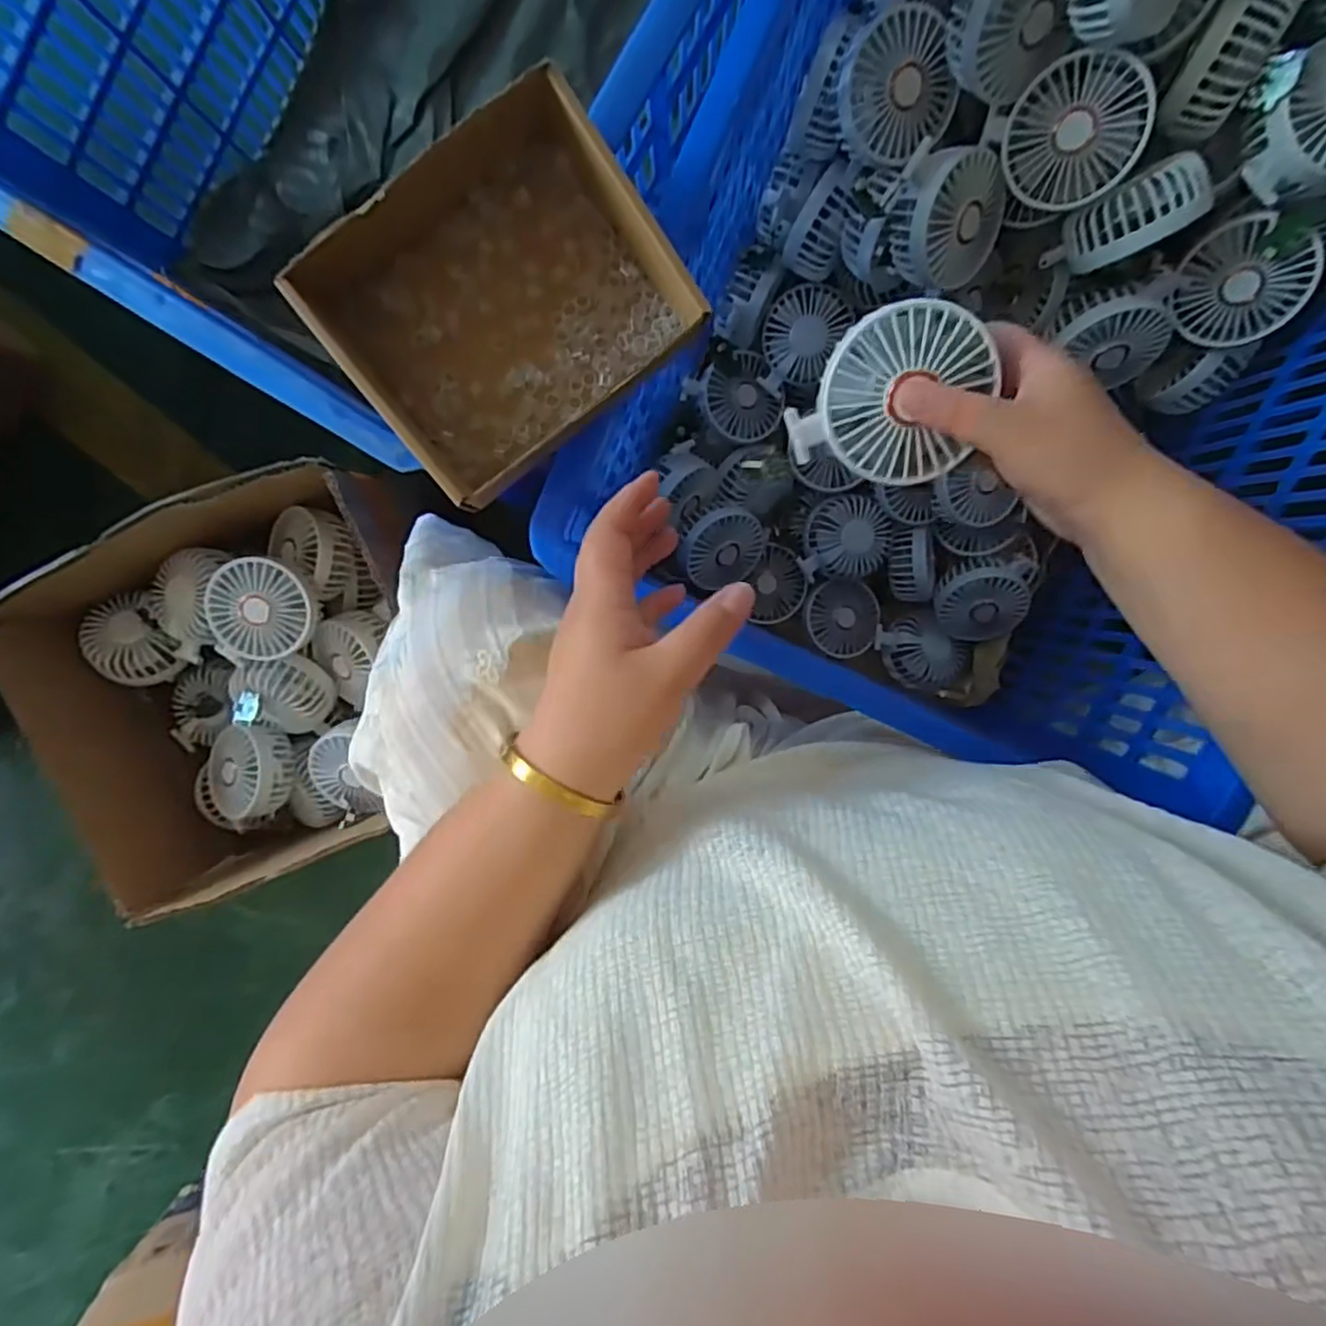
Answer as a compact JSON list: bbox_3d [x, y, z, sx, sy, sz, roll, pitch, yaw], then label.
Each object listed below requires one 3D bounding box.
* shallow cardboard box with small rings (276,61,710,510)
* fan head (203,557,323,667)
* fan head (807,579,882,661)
[{"bbox_3d":[-0.084,-0.186,0.360,0.167,0.059,0.141,-36,96,5],"label":"shallow cardboard box with small rings"},{"bbox_3d":[-0.353,-0.046,0.619,0.092,0.047,0.092,3,98,0],"label":"fan head"},{"bbox_3d":[0.195,-0.049,0.778,0.084,0.038,0.084,25,82,-7],"label":"fan head"}]

